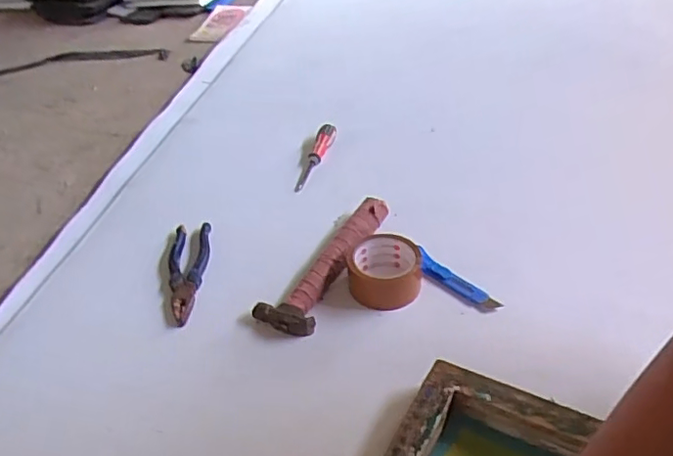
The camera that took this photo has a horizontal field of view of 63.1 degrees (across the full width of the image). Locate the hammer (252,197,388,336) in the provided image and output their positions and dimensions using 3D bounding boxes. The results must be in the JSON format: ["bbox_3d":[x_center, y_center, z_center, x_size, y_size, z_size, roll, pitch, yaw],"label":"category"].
[{"bbox_3d":[-0.013,0.043,0.751,0.079,0.033,0.256,16,43,23],"label":"hammer"}]

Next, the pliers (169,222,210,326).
[{"bbox_3d":[-0.209,0.060,0.766,0.053,0.019,0.189,-6,39,-2],"label":"pliers"}]

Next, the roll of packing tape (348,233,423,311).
[{"bbox_3d":[0.062,0.056,0.705,0.095,0.042,0.095,-3,39,2],"label":"roll of packing tape"}]

